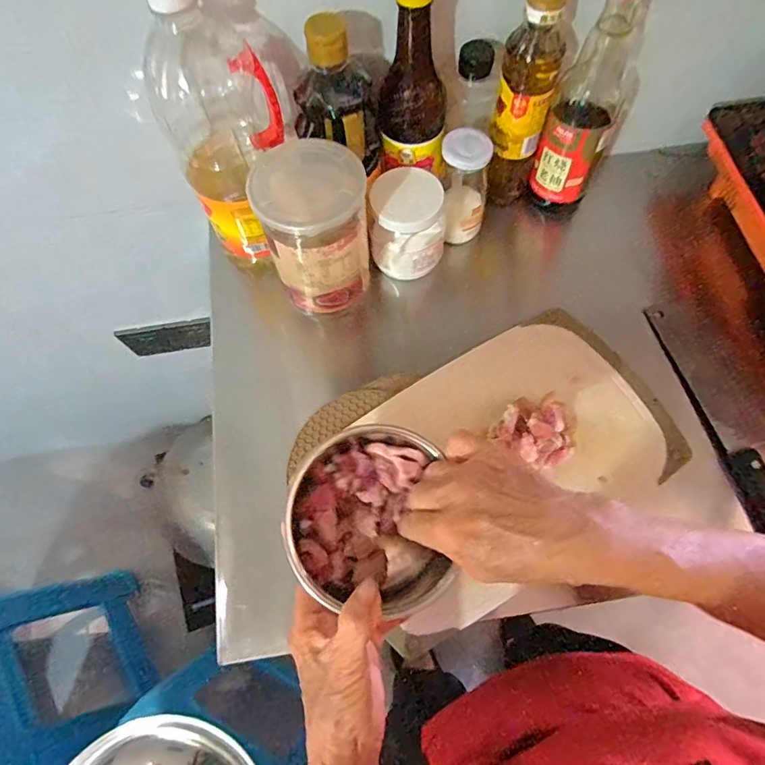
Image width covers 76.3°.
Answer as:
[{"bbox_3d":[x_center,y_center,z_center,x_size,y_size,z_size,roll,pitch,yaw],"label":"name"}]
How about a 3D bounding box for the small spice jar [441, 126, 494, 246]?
[{"bbox_3d":[0.084,-0.200,0.502,0.050,0.113,0.050,0,68,1],"label":"small spice jar"}]

